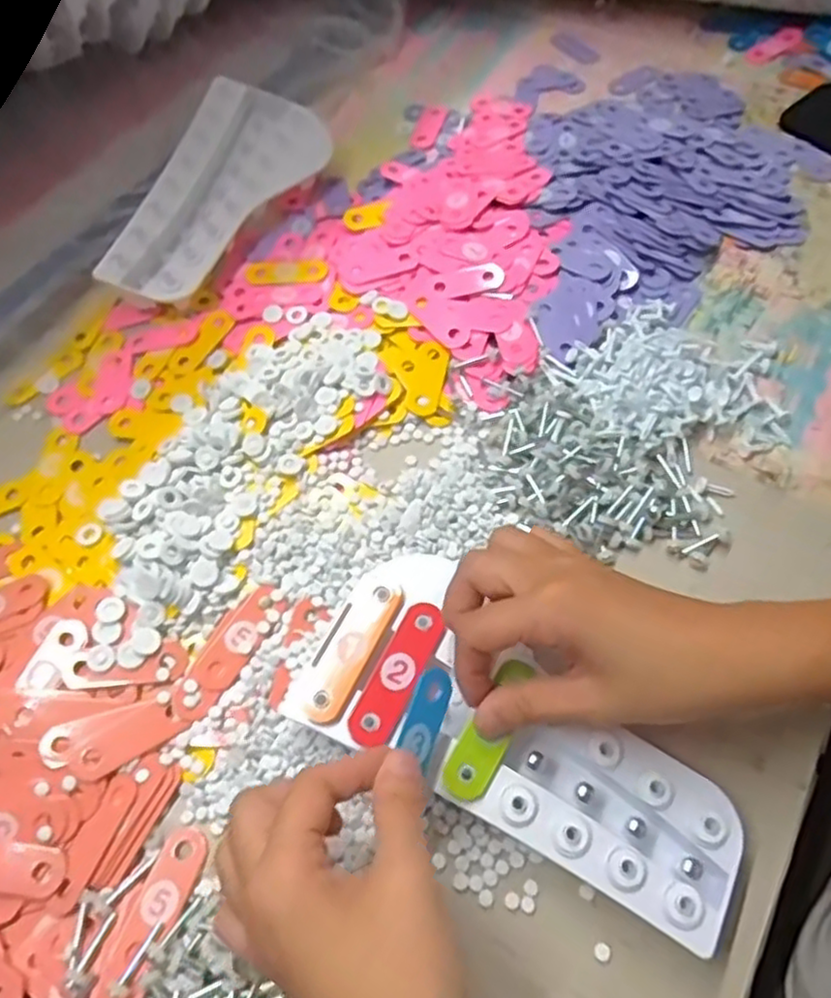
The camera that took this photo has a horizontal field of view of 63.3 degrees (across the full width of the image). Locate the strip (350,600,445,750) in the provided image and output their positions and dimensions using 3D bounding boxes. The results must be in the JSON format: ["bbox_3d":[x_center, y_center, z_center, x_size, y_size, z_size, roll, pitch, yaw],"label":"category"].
[{"bbox_3d":[-0.009,0.092,0.358,0.023,0.004,0.079,25,67,12],"label":"strip"}]

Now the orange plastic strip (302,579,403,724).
[{"bbox_3d":[-0.033,0.081,0.365,0.018,0.005,0.083,26,67,12],"label":"orange plastic strip"}]

